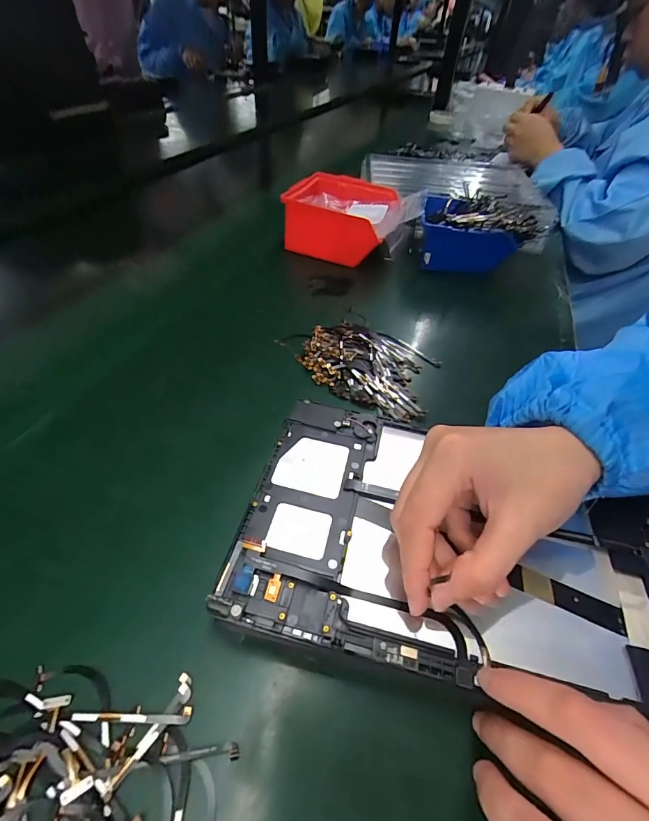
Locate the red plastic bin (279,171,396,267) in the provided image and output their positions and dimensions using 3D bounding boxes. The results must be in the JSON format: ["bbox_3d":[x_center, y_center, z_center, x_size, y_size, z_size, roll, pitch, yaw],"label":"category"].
[{"bbox_3d":[0.021,-0.246,0.510,0.130,0.076,0.118,15,46,9],"label":"red plastic bin"}]

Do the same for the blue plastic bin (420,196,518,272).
[{"bbox_3d":[0.175,-0.218,0.495,0.114,0.061,0.093,8,46,3],"label":"blue plastic bin"}]

